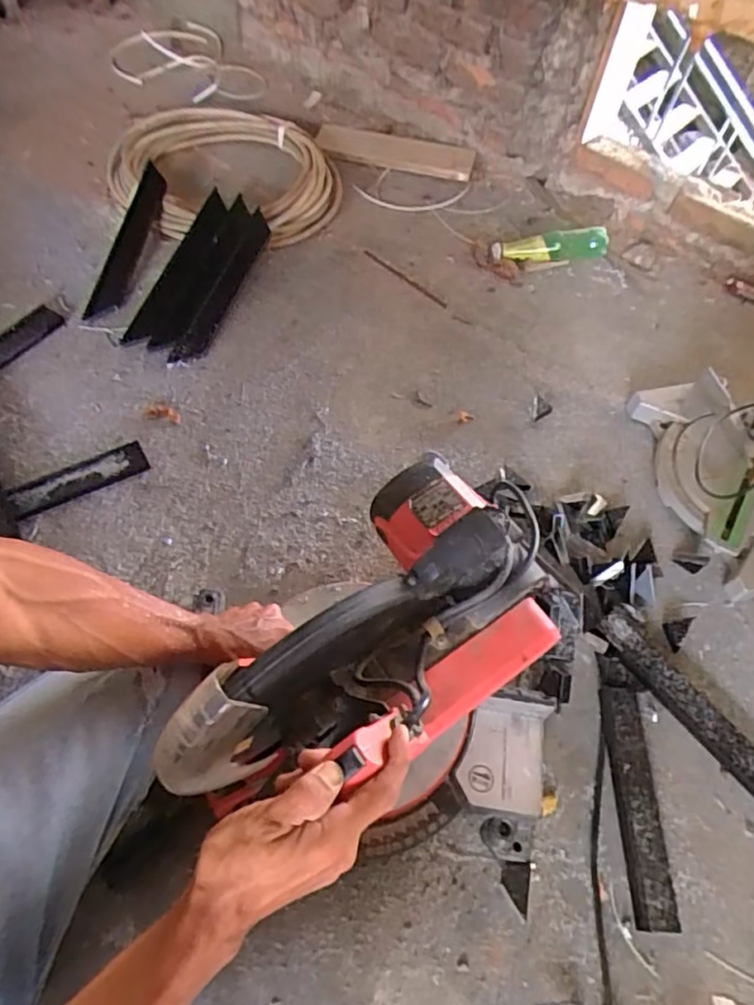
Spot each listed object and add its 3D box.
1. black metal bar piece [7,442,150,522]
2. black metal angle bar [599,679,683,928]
[{"bbox_3d":[-0.433,-0.034,0.924,0.188,0.010,0.058,-24,64,-17],"label":"black metal bar piece"},{"bbox_3d":[0.307,0.352,0.748,0.047,0.026,0.256,2,58,-2],"label":"black metal angle bar"}]

